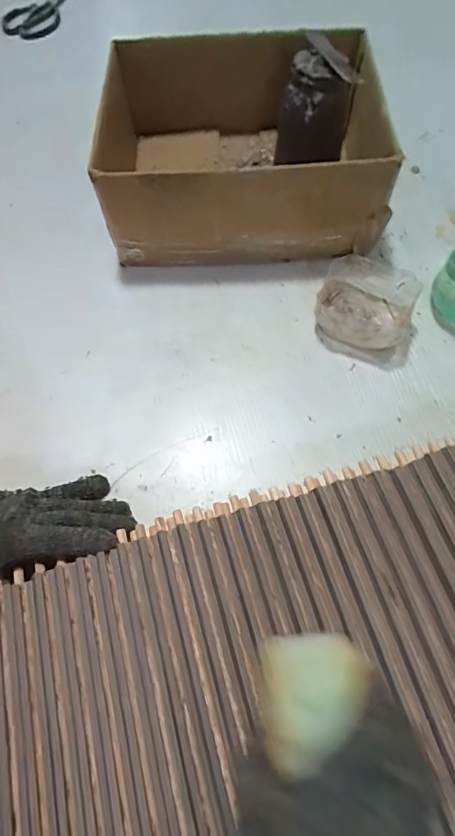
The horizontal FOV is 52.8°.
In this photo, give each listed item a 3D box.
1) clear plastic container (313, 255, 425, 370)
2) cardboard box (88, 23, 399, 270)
[{"bbox_3d":[0.155,-0.119,0.500,0.109,0.050,0.101,19,67,10],"label":"clear plastic container"},{"bbox_3d":[0.012,-0.324,0.542,0.333,0.157,0.251,0,65,2],"label":"cardboard box"}]

